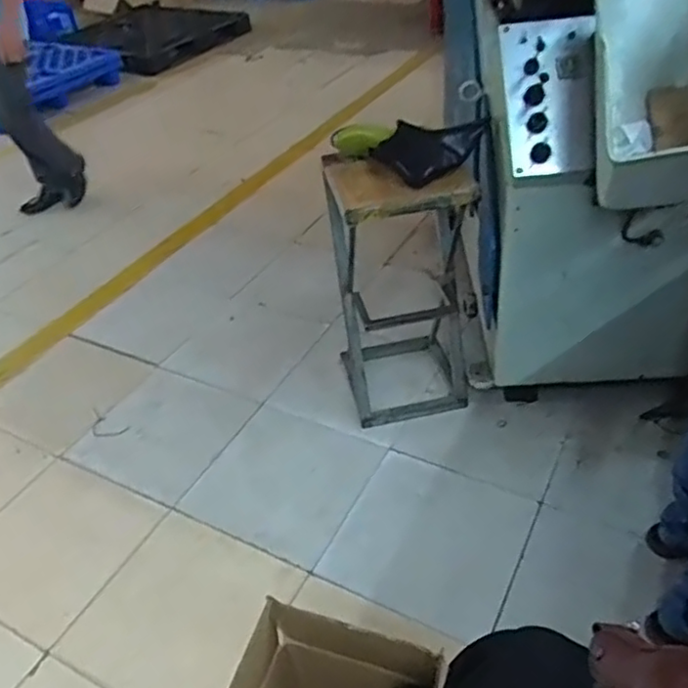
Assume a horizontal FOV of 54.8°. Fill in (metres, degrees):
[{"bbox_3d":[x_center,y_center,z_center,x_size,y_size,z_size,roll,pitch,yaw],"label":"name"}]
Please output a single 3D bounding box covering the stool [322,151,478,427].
[{"bbox_3d":[0.145,-0.154,1.715,0.337,0.677,0.345,-3,40,2],"label":"stool"}]

